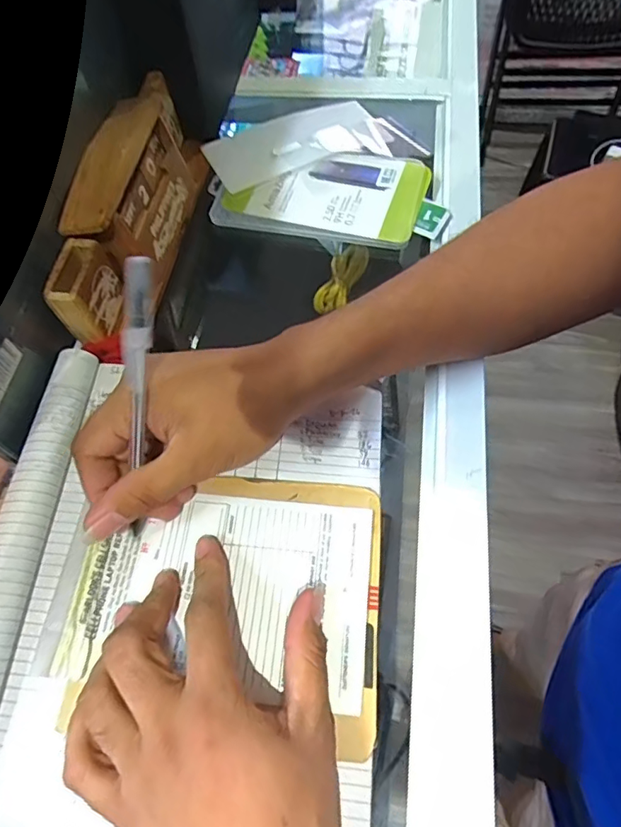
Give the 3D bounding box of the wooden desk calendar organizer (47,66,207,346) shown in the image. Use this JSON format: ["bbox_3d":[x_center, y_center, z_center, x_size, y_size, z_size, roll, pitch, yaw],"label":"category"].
[{"bbox_3d":[-0.131,-0.159,0.390,0.045,0.080,0.231,7,63,8],"label":"wooden desk calendar organizer"}]

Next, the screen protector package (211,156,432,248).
[{"bbox_3d":[0.007,-0.186,0.438,0.172,0.011,0.091,10,63,10],"label":"screen protector package"}]

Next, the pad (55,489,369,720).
[{"bbox_3d":[-0.046,0.093,0.284,0.154,0.015,0.103,4,62,7],"label":"pad"}]

